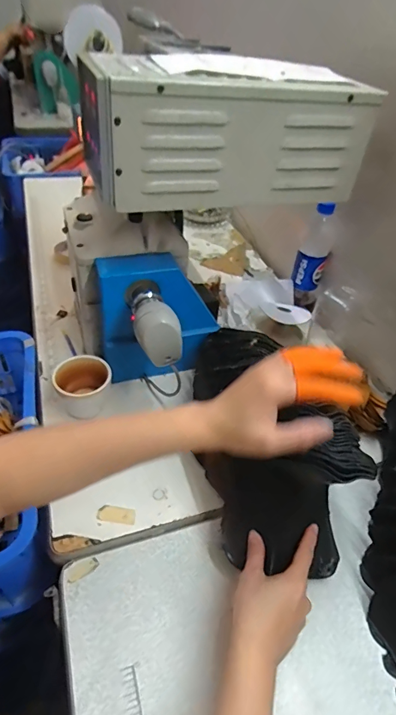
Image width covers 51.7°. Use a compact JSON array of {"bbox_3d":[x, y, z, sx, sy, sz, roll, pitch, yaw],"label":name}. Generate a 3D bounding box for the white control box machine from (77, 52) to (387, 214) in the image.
[{"bbox_3d":[0.033,-0.287,0.521,0.338,0.146,0.160,-10,45,-16],"label":"white control box machine"}]

